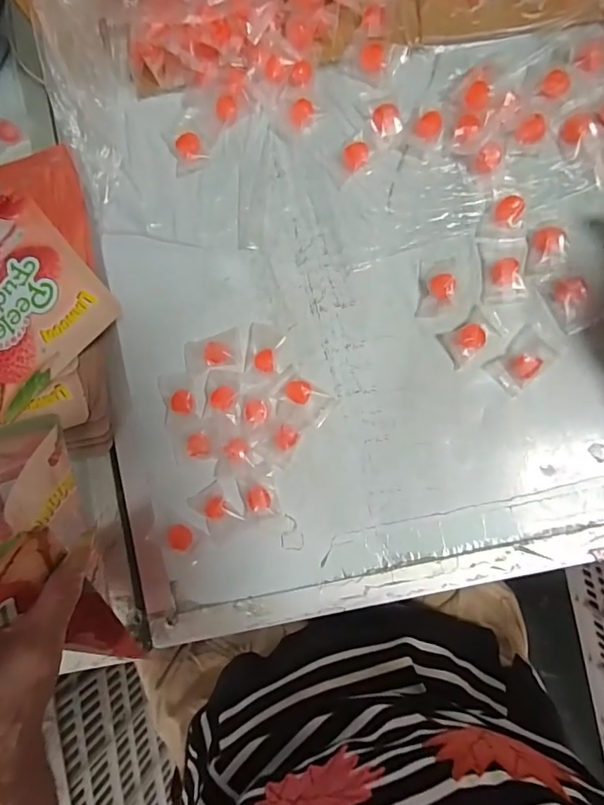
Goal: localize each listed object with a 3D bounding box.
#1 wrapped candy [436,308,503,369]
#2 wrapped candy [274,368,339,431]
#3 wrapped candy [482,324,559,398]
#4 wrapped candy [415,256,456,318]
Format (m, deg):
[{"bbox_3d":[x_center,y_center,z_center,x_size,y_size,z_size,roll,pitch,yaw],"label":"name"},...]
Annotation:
[{"bbox_3d":[0.136,-0.054,0.374,0.044,0.012,0.031,-35,81,3],"label":"wrapped candy"},{"bbox_3d":[-0.001,0.001,0.391,0.046,0.011,0.042,32,90,9],"label":"wrapped candy"},{"bbox_3d":[0.174,-0.033,0.364,0.049,0.013,0.032,-43,81,2],"label":"wrapped candy"},{"bbox_3d":[0.112,-0.097,0.381,0.028,0.017,0.049,6,86,8],"label":"wrapped candy"}]

